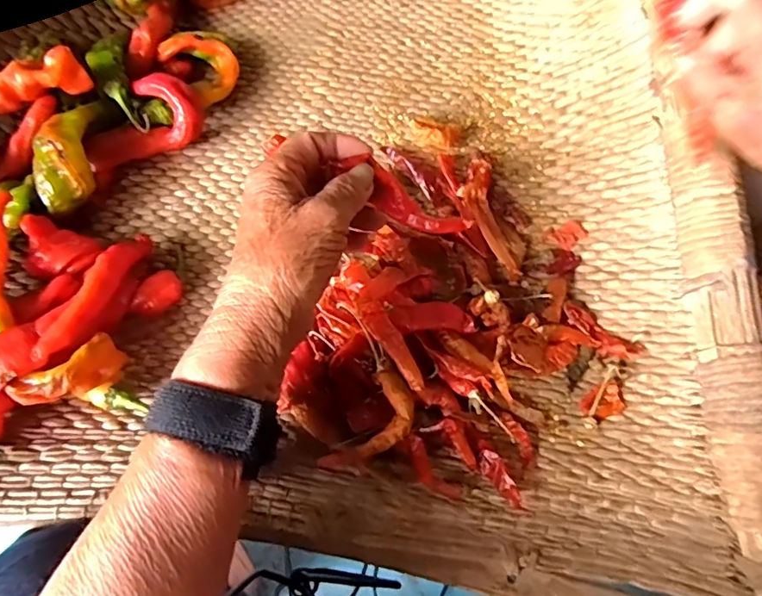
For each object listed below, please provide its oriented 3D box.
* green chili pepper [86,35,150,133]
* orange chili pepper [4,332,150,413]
[{"bbox_3d":[-0.210,-0.171,0.404,0.029,0.023,0.100,-20,70,-10],"label":"green chili pepper"},{"bbox_3d":[-0.182,0.052,0.309,0.057,0.037,0.038,-41,74,-17],"label":"orange chili pepper"}]

